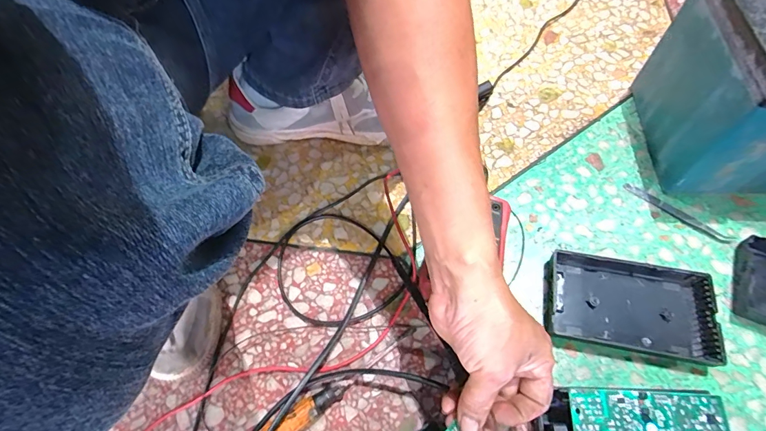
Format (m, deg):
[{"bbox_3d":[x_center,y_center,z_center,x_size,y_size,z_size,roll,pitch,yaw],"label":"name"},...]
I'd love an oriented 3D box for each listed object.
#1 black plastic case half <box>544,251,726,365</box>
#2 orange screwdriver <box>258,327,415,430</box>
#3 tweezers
[{"bbox_3d":[0.246,0.090,0.399,0.155,0.021,0.089,9,62,8],"label":"black plastic case half"},{"bbox_3d":[-0.040,0.158,0.372,0.168,0.029,0.028,-33,64,-14],"label":"orange screwdriver"},{"bbox_3d":[0.330,-0.004,0.448,0.115,0.004,0.014,36,69,21],"label":"tweezers"}]

